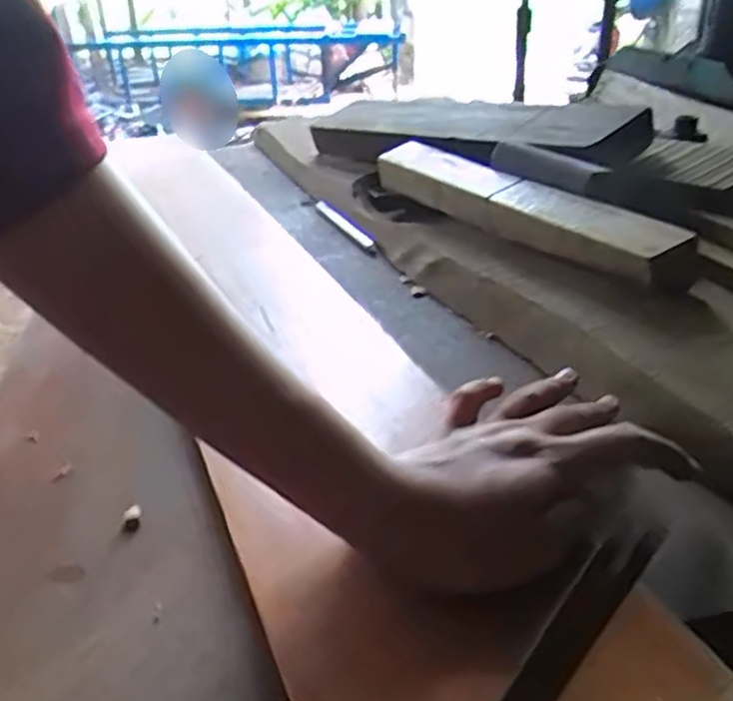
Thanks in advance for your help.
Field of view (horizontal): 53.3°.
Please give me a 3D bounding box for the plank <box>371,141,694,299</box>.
[{"bbox_3d":[0.102,-0.105,0.545,0.043,0.046,0.301,-19,34,-27],"label":"plank"}]

